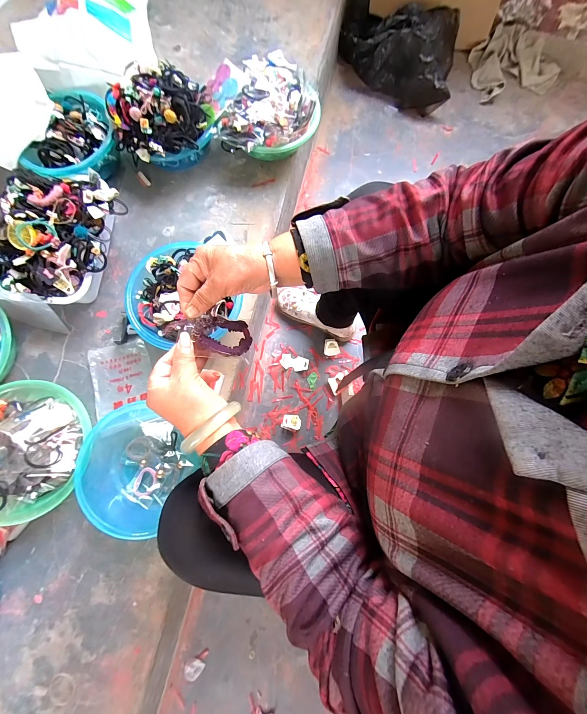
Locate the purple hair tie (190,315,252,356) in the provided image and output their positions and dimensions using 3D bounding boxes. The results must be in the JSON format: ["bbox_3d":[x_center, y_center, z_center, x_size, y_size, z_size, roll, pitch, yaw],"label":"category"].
[{"bbox_3d":[-0.084,-0.025,0.341,0.069,0.011,0.043,6,88,-34],"label":"purple hair tie"}]

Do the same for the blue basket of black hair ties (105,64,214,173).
[{"bbox_3d":[-0.301,-0.528,0.648,0.200,0.157,0.182,0,78,-1],"label":"blue basket of black hair ties"}]

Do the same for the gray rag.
[{"bbox_3d":[0.806,-1.095,1.035,0.330,0.065,0.286,-13,79,-4],"label":"gray rag"}]

